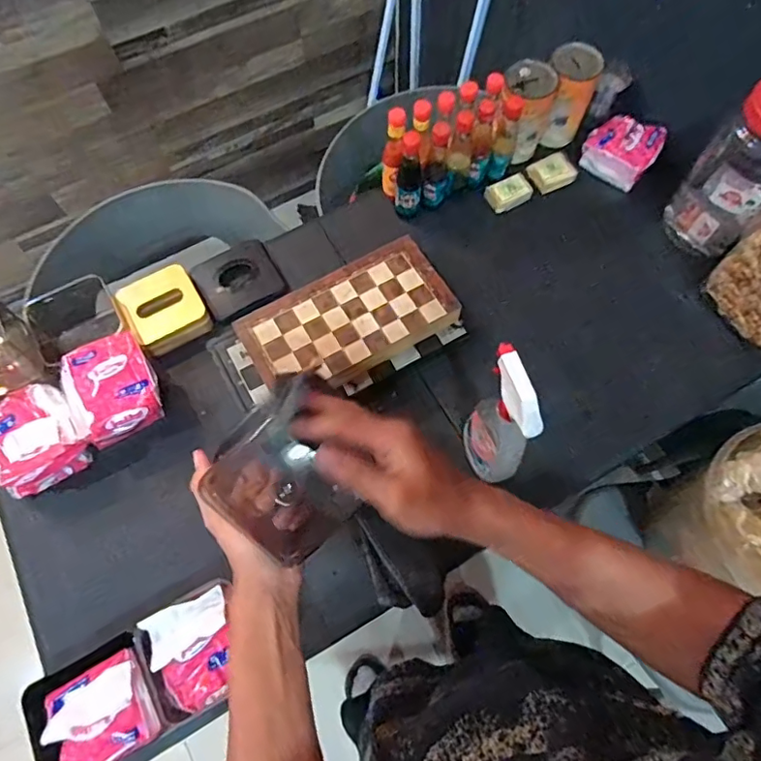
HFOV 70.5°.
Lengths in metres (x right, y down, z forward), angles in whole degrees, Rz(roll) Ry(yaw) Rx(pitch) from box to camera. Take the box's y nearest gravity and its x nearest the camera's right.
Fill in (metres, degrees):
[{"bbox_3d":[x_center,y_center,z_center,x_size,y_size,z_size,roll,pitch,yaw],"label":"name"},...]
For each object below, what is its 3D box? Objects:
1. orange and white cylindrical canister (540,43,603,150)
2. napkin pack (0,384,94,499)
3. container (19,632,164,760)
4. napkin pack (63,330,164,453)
[{"bbox_3d":[0.308,-0.465,0.897,0.077,0.133,0.091,19,68,9],"label":"orange and white cylindrical canister"},{"bbox_3d":[-0.455,0.079,0.717,0.117,0.063,0.118,-26,69,-11],"label":"napkin pack"},{"bbox_3d":[-0.307,0.356,0.600,0.124,0.117,0.126,-30,70,-12],"label":"container"},{"bbox_3d":[-0.358,0.016,0.732,0.113,0.091,0.112,-24,68,-10],"label":"napkin pack"}]

